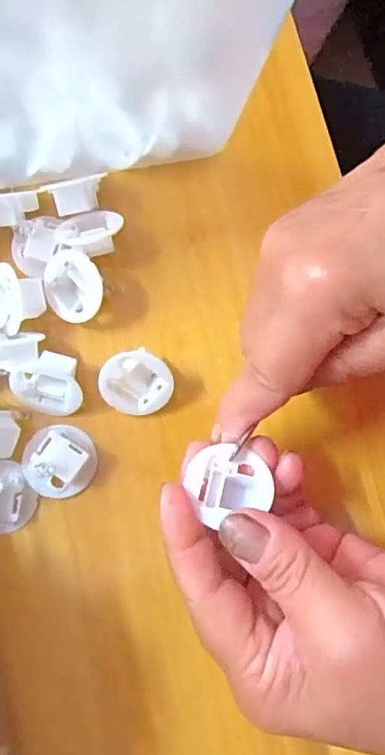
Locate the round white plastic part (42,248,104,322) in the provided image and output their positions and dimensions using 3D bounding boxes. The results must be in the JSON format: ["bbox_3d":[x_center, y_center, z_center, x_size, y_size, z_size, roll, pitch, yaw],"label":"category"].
[{"bbox_3d":[-0.055,-0.043,0.263,0.028,0.014,0.033,-21,93,21],"label":"round white plastic part"}]

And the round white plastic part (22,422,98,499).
[{"bbox_3d":[-0.061,0.038,0.250,0.032,0.015,0.032,0,79,0],"label":"round white plastic part"}]

